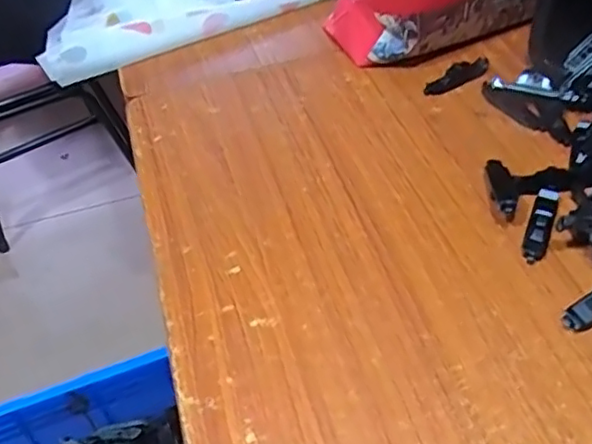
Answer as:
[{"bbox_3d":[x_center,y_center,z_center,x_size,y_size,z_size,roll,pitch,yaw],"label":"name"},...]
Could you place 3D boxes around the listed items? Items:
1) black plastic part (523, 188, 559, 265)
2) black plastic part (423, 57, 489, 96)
[{"bbox_3d":[0.205,0.000,0.522,0.018,0.014,0.082,15,50,19],"label":"black plastic part"},{"bbox_3d":[0.175,-0.157,0.672,0.085,0.016,0.023,-25,49,-16],"label":"black plastic part"}]

